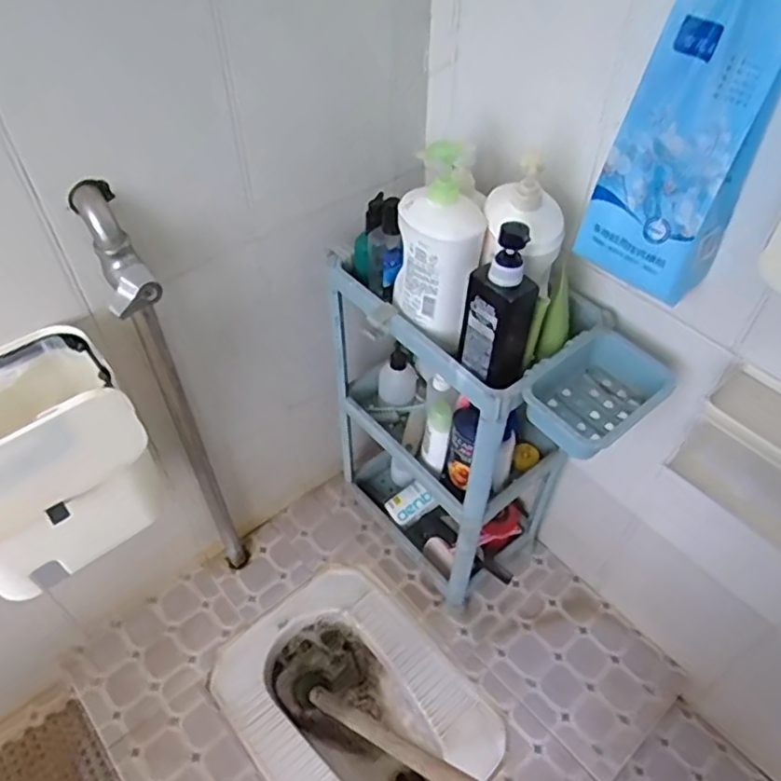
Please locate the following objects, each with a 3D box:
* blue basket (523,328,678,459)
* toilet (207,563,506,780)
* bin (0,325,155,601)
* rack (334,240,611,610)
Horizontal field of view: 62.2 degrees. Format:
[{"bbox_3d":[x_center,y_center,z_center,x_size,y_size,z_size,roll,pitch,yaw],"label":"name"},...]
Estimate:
[{"bbox_3d":[0.255,0.005,0.819,0.180,0.063,0.126,-36,57,-26],"label":"blue basket"},{"bbox_3d":[-0.066,0.599,1.205,0.368,0.153,0.478,-34,58,-25],"label":"toilet"},{"bbox_3d":[-0.444,0.091,0.791,0.248,0.271,0.186,-35,57,-26],"label":"bin"},{"bbox_3d":[0.082,0.047,1.156,0.266,0.641,0.415,-36,58,-27],"label":"rack"}]

